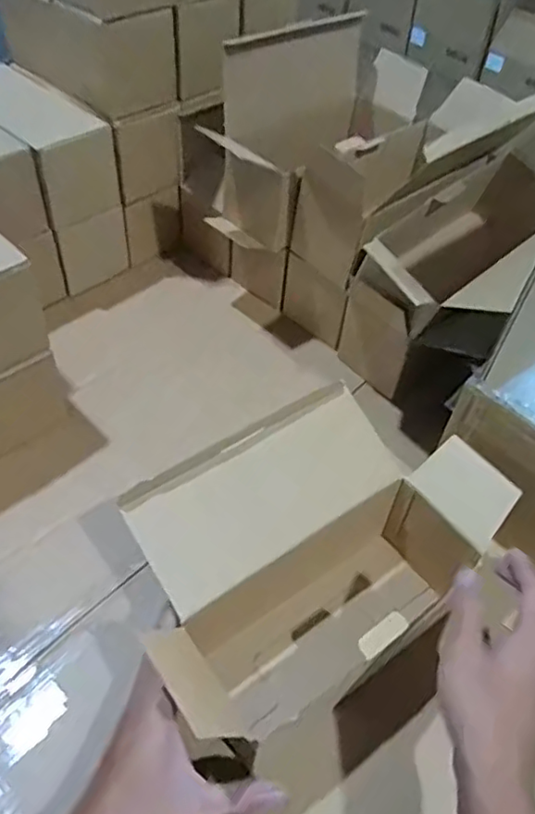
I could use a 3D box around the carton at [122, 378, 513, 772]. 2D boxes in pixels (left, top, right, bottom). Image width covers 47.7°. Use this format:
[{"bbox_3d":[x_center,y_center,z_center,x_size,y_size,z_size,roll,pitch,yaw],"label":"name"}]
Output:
[{"bbox_3d":[0.041,0.111,0.486,0.263,0.147,0.156,-25,53,-25],"label":"carton"}]

